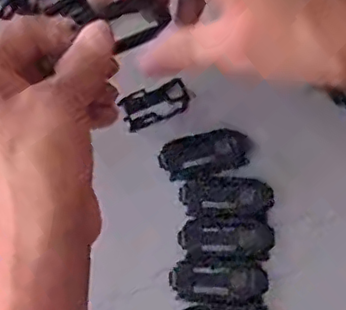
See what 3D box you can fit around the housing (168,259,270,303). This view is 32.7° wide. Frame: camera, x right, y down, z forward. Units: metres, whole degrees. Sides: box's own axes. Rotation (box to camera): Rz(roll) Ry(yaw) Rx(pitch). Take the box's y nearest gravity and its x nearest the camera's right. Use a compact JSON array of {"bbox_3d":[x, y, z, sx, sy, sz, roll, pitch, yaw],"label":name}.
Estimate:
[{"bbox_3d":[0.025,0.069,0.320,0.051,0.022,0.022,0,71,1],"label":"housing"}]

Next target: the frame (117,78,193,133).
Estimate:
[{"bbox_3d":[-0.010,-0.030,0.344,0.040,0.009,0.018,-24,73,-7],"label":"frame"}]

